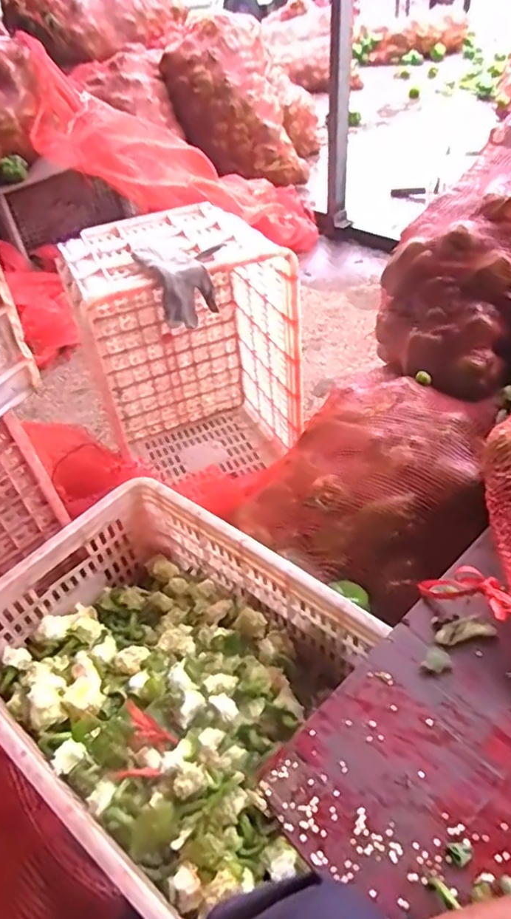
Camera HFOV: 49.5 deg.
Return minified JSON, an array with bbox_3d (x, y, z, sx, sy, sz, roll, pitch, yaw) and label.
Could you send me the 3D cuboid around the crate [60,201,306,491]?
[{"bbox_3d":[-0.131,-0.187,1.110,0.348,0.498,0.290,-20,46,-13],"label":"crate"}]

